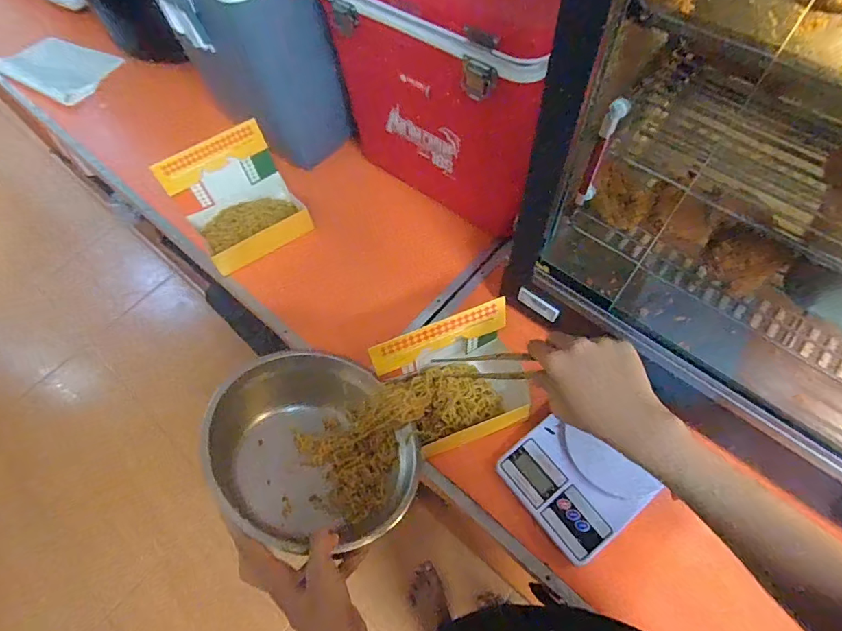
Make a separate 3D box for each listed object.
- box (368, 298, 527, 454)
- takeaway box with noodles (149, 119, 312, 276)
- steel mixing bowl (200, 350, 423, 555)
[{"bbox_3d":[0.044,0.084,0.578,0.175,0.135,0.117,-19,62,-6],"label":"box"},{"bbox_3d":[-0.293,-0.189,0.752,0.170,0.132,0.140,-37,66,-15],"label":"takeaway box with noodles"},{"bbox_3d":[-0.125,0.154,0.527,0.228,0.088,0.228,15,42,-14],"label":"steel mixing bowl"}]

